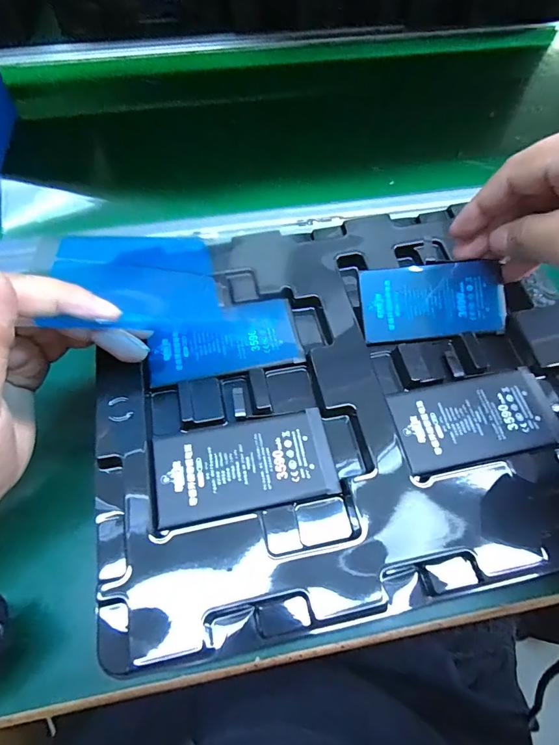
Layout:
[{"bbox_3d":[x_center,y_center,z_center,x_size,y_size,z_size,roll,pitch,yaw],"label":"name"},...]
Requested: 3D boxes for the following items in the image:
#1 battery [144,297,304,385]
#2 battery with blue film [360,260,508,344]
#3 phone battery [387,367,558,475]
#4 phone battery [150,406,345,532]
[{"bbox_3d":[-0.032,-0.017,0.231,0.084,0.006,0.043,-13,63,-8],"label":"battery"},{"bbox_3d":[0.092,-0.042,0.240,0.085,0.004,0.044,-5,85,-3],"label":"battery with blue film"},{"bbox_3d":[0.104,0.024,0.215,0.084,0.004,0.044,-10,62,-7],"label":"phone battery"},{"bbox_3d":[-0.016,0.045,0.198,0.085,0.005,0.044,-10,62,-7],"label":"phone battery"}]

